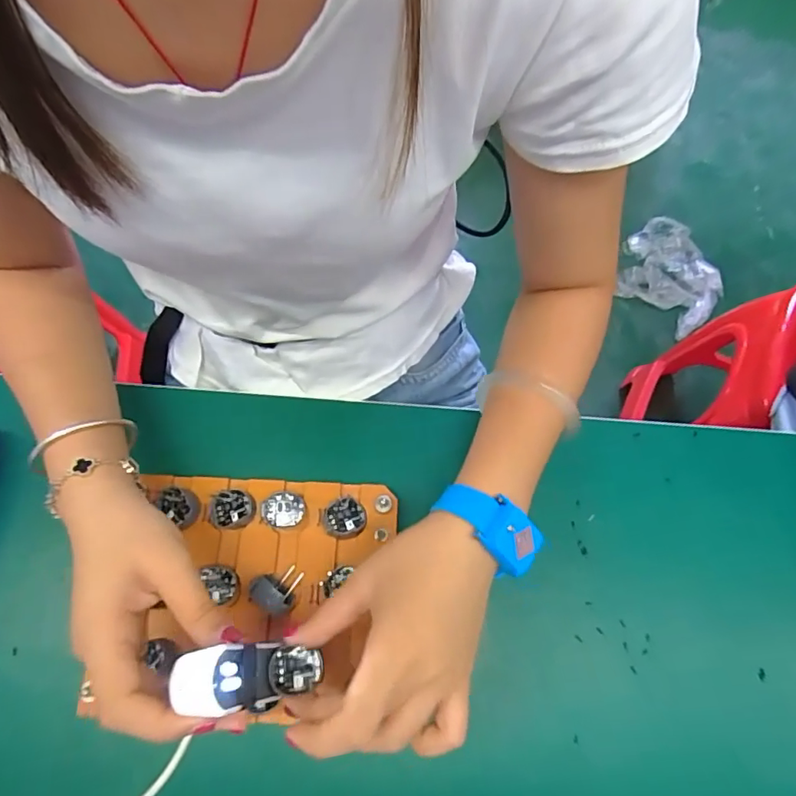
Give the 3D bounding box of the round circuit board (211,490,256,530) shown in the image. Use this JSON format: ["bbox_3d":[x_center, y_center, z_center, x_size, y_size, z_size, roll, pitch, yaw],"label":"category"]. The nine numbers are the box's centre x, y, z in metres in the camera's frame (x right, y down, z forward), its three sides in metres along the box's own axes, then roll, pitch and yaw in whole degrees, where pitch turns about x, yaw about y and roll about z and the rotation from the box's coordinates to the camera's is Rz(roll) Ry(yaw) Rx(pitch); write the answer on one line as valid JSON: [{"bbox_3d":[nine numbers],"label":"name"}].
[{"bbox_3d":[-0.115,0.077,0.364,0.030,0.008,0.025,-3,68,-1],"label":"round circuit board"}]

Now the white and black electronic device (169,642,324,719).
[{"bbox_3d":[-0.069,0.137,0.260,0.036,0.084,0.027,-3,67,17],"label":"white and black electronic device"}]

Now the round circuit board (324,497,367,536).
[{"bbox_3d":[-0.037,0.082,0.366,0.027,0.007,0.025,0,68,0],"label":"round circuit board"}]

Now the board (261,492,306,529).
[{"bbox_3d":[-0.080,0.078,0.366,0.029,0.009,0.024,0,68,0],"label":"board"}]

